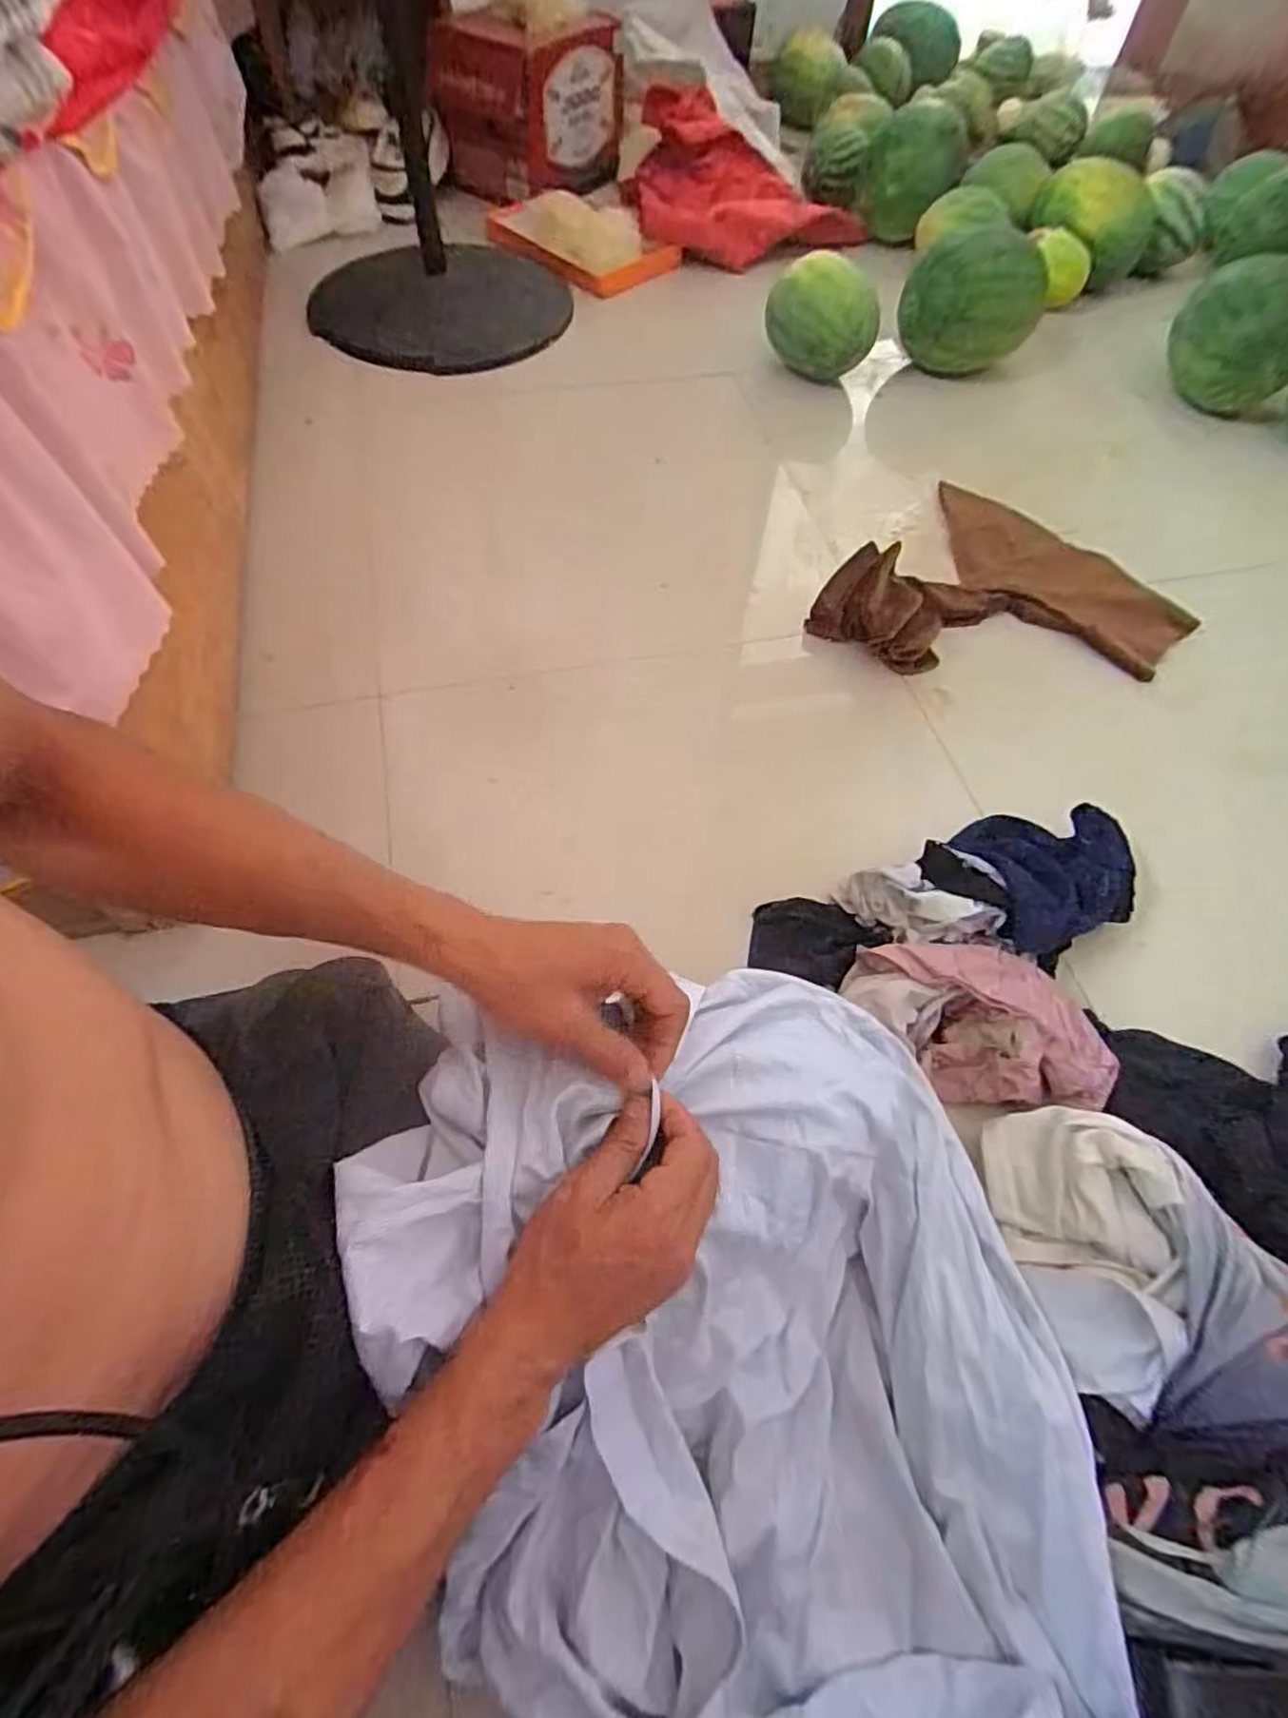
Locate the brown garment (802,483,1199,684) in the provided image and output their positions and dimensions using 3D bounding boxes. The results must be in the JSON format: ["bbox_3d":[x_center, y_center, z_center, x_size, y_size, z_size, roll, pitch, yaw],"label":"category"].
[{"bbox_3d":[0.442,-0.310,0.844,0.345,0.071,0.342,41,67,18],"label":"brown garment"}]

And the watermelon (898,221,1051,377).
[{"bbox_3d":[0.499,-0.845,1.083,0.195,0.164,0.221,18,62,8],"label":"watermelon"}]

